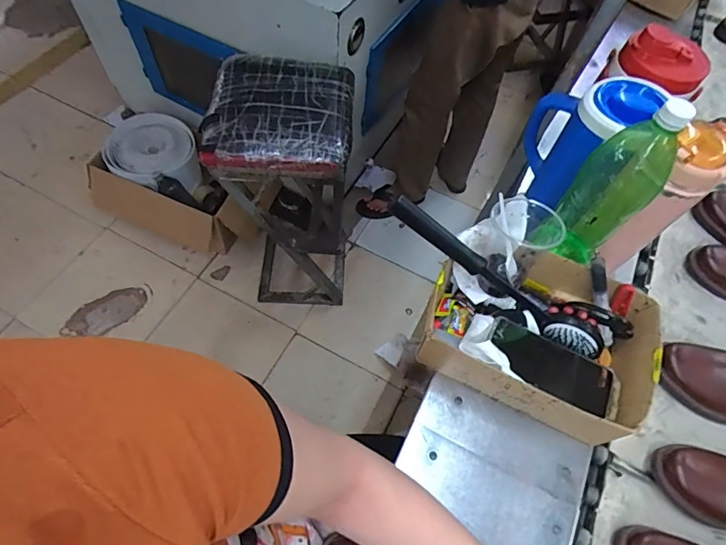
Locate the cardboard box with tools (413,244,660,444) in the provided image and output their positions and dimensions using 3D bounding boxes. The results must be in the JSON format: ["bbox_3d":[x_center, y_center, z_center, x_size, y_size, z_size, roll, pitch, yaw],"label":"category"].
[{"bbox_3d":[0.235,0.083,0.608,0.284,0.111,0.205,25,61,9],"label":"cardboard box with tools"}]

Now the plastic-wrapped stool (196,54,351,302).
[{"bbox_3d":[-0.198,-0.189,1.216,0.312,0.721,0.286,2,60,-4],"label":"plastic-wrapped stool"}]

